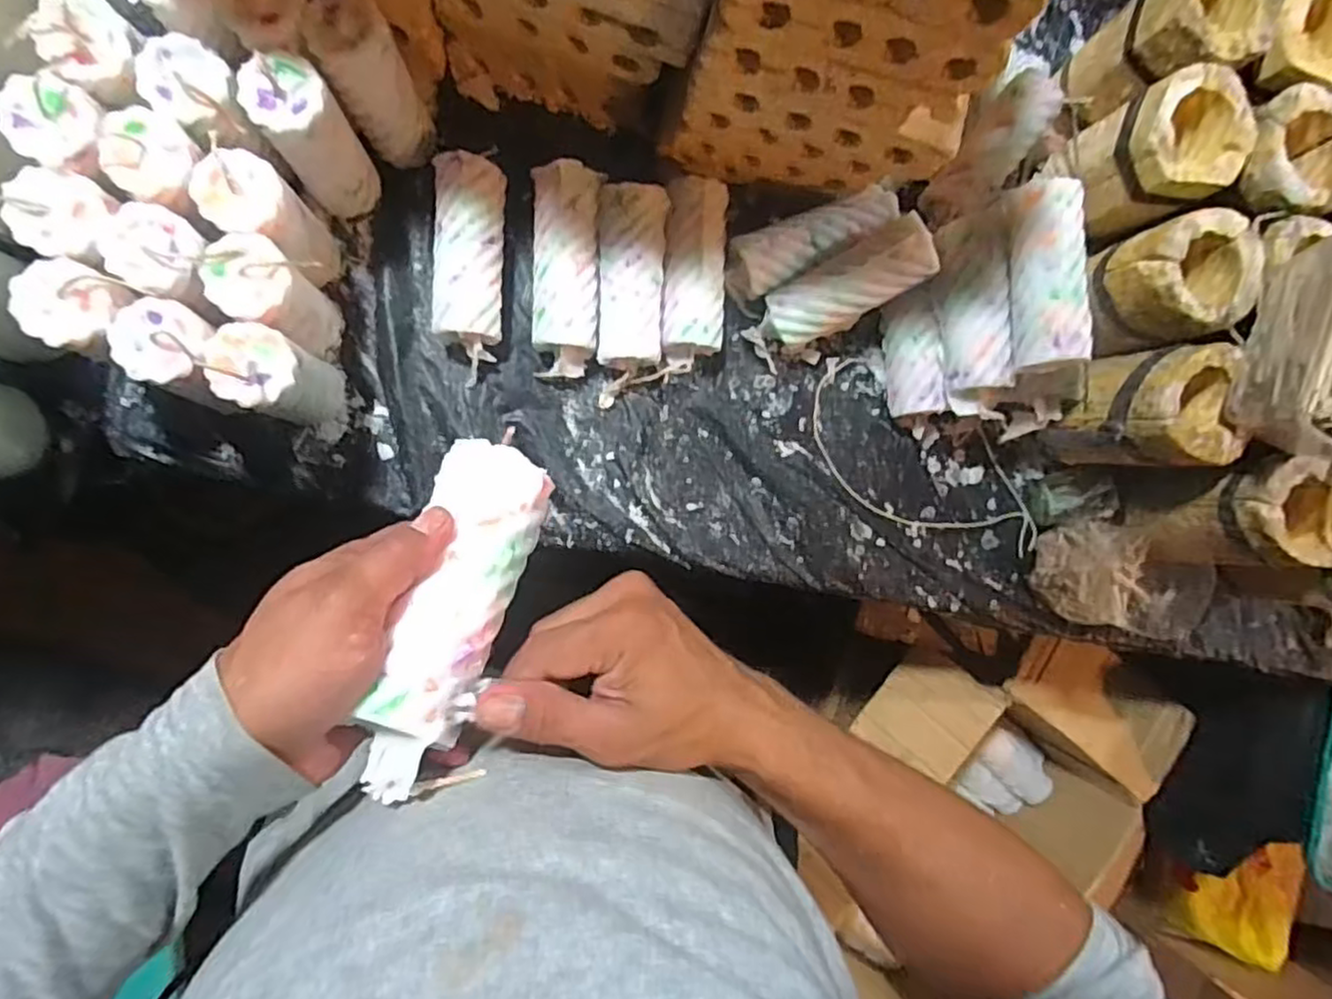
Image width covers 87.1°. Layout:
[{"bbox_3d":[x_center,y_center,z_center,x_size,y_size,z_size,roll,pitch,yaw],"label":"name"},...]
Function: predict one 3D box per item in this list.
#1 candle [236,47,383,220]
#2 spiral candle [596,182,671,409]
[{"bbox_3d":[-0.250,-0.255,0.501,0.050,0.129,0.053,0,90,-9],"label":"candle"},{"bbox_3d":[-0.030,-0.170,0.585,0.054,0.045,0.171,4,89,-9],"label":"spiral candle"}]

